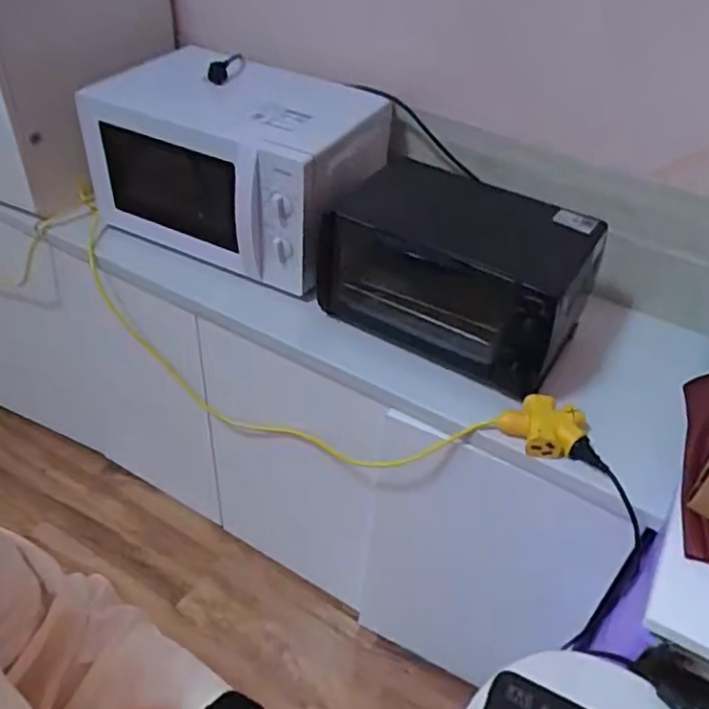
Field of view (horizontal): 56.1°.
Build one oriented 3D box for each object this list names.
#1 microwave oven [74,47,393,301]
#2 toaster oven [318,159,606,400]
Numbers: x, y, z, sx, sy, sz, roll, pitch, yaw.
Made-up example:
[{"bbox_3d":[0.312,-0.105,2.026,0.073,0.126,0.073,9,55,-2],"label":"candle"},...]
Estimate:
[{"bbox_3d":[-0.190,-0.322,1.107,0.444,0.244,0.267,20,44,16],"label":"microwave oven"},{"bbox_3d":[0.148,-0.131,0.983,0.362,0.227,0.217,22,45,18],"label":"toaster oven"}]

